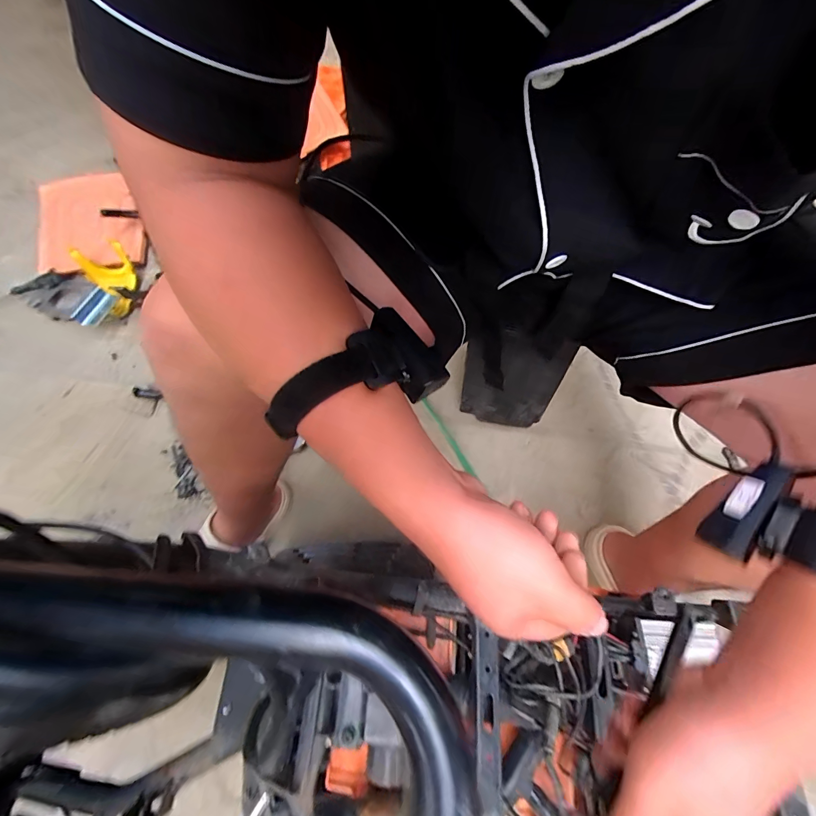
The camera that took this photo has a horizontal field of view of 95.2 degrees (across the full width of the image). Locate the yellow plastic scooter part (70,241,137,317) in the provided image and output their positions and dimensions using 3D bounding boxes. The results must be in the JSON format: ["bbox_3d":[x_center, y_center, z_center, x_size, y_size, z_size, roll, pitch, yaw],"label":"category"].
[{"bbox_3d":[-0.703,-0.312,0.897,0.110,0.071,0.191,-38,73,-16],"label":"yellow plastic scooter part"}]

